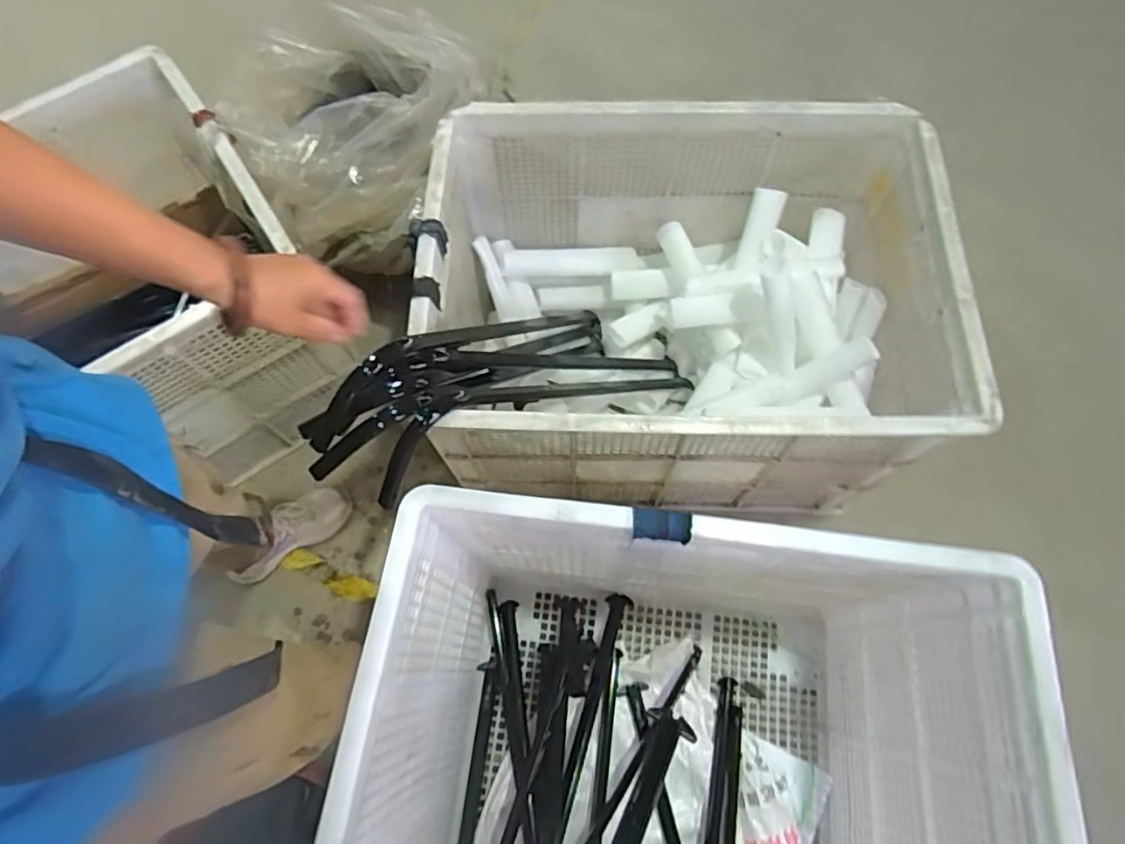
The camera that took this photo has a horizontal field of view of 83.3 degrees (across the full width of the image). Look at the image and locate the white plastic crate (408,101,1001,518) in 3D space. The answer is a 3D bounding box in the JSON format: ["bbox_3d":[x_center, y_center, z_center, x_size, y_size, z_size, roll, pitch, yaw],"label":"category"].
[{"bbox_3d":[0.213,-0.187,1.131,0.841,0.420,0.579,0,69,1],"label":"white plastic crate"}]

